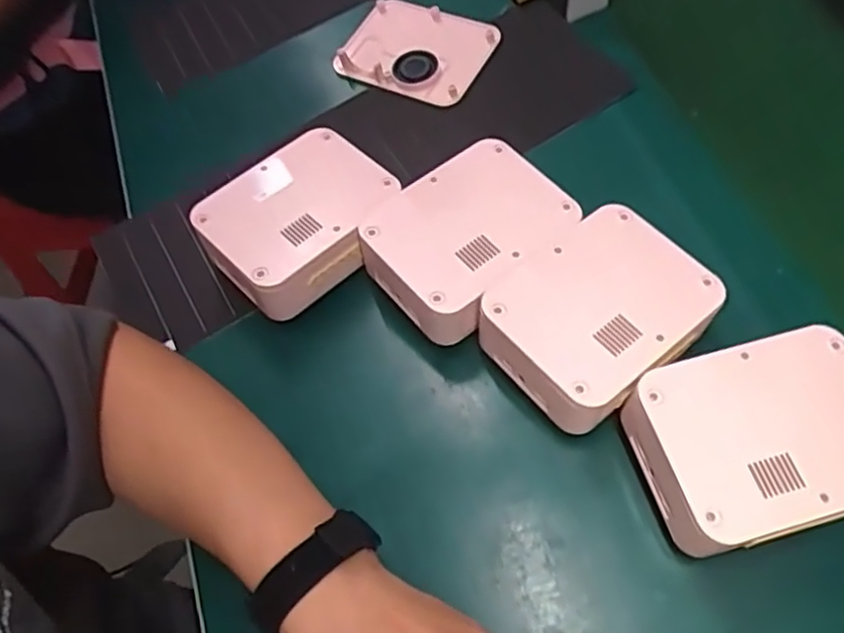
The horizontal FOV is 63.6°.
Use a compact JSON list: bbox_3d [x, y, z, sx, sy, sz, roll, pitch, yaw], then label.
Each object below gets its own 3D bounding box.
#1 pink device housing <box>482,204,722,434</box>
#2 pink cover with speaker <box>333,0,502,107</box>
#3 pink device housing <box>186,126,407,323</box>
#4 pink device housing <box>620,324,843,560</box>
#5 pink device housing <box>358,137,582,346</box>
[{"bbox_3d":[0.111,-0.003,0.427,0.129,0.039,0.102,-34,63,-17],"label":"pink device housing"},{"bbox_3d":[-0.004,-0.234,0.599,0.126,0.021,0.091,22,66,17],"label":"pink cover with speaker"},{"bbox_3d":[-0.088,-0.072,0.488,0.130,0.038,0.101,-42,66,-16],"label":"pink device housing"},{"bbox_3d":[0.191,0.072,0.388,0.132,0.058,0.102,-17,62,-3],"label":"pink device housing"},{"bbox_3d":[0.032,-0.055,0.464,0.130,0.039,0.102,-38,64,-15],"label":"pink device housing"}]

